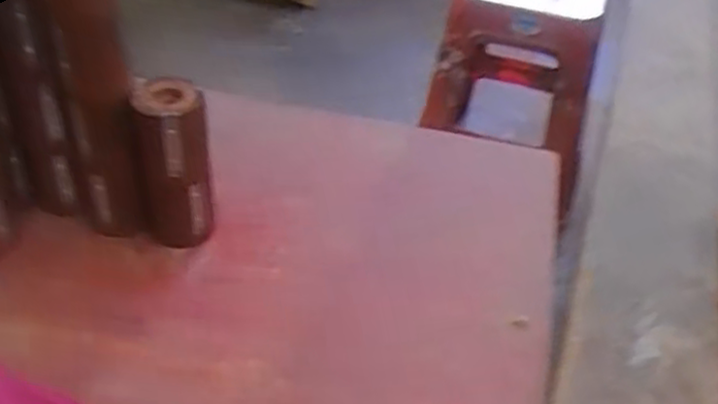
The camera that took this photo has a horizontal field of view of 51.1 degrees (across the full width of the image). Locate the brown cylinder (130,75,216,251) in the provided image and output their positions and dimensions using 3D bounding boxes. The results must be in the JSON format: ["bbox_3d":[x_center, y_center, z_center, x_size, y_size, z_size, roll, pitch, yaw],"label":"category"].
[{"bbox_3d":[-0.212,-0.035,0.871,0.083,0.207,0.065,-9,43,-14],"label":"brown cylinder"}]

